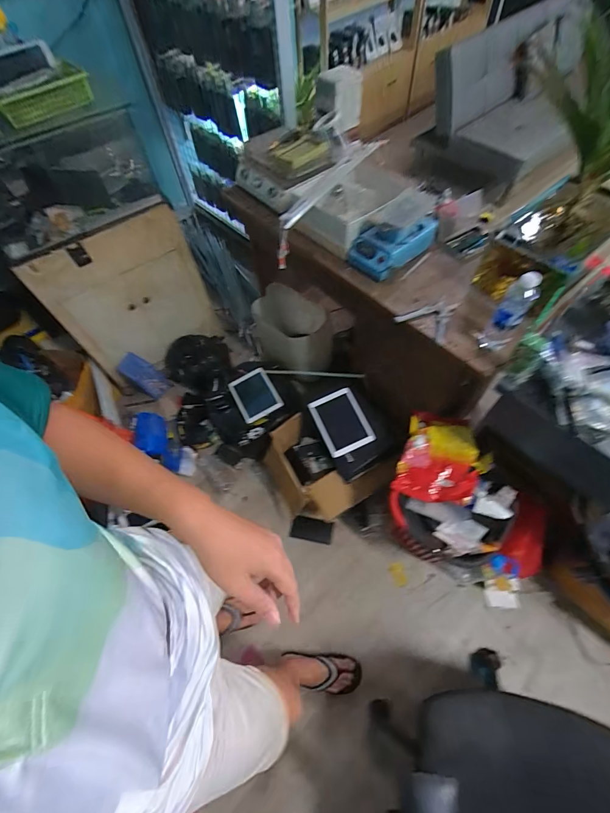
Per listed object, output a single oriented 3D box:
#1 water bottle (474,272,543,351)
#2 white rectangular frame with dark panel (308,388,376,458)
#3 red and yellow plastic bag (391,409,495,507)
[{"bbox_3d":[0.462,-0.213,0.806,0.073,0.196,0.054,25,64,18],"label":"water bottle"},{"bbox_3d":[0.135,0.059,1.335,0.176,0.022,0.226,-26,73,0],"label":"white rectangular frame with dark panel"},{"bbox_3d":[0.438,0.165,1.098,0.265,0.073,0.284,18,62,14],"label":"red and yellow plastic bag"}]

